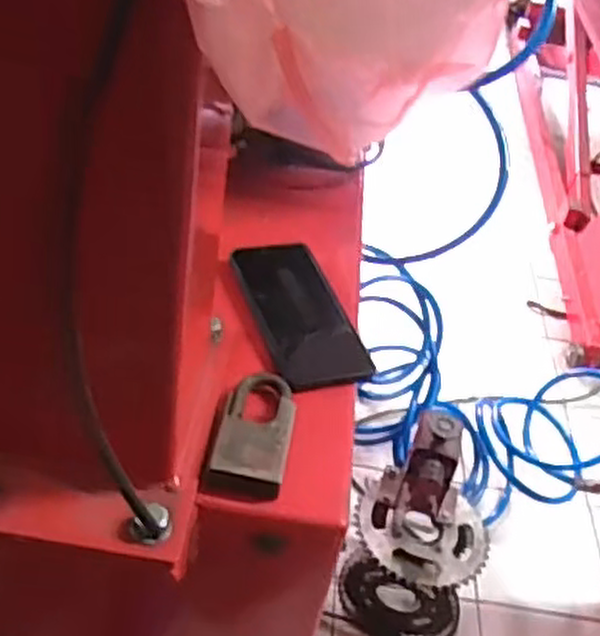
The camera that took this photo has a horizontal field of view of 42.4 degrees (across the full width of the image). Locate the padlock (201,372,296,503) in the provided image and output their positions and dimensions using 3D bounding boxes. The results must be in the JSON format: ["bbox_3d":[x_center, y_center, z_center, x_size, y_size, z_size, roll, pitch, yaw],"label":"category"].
[{"bbox_3d":[-0.030,0.076,0.535,0.049,0.023,0.107,12,40,1],"label":"padlock"}]

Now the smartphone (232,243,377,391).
[{"bbox_3d":[-0.001,-0.005,0.652,0.085,0.009,0.157,-7,49,-27],"label":"smartphone"}]

